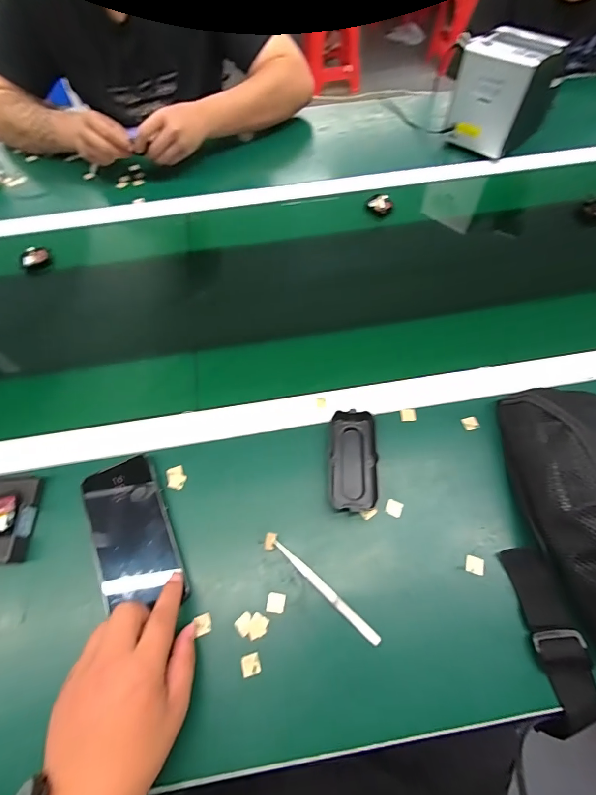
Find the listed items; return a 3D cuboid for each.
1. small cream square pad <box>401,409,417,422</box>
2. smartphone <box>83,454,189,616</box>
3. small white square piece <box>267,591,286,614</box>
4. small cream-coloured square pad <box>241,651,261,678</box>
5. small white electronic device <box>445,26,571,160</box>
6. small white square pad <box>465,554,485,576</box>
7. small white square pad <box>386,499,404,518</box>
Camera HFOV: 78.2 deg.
[{"bbox_3d":[0.135,0.021,0.448,0.019,0.004,0.015,-5,61,-1],"label":"small cream square pad"},{"bbox_3d":[-0.175,0.137,0.384,0.076,0.008,0.145,-21,67,-12],"label":"smartphone"},{"bbox_3d":[-0.021,0.201,0.358,0.018,0.004,0.017,8,62,6],"label":"small white square piece"},{"bbox_3d":[-0.043,0.245,0.335,0.017,0.004,0.016,-15,62,-6],"label":"small cream-coloured square pad"},{"bbox_3d":[0.375,-0.557,0.668,0.138,0.134,0.141,38,69,20],"label":"small white electronic device"},{"bbox_3d":[0.179,0.169,0.370,0.018,0.004,0.016,16,63,10],"label":"small white square pad"},{"bbox_3d":[0.105,0.121,0.399,0.017,0.004,0.017,21,64,13],"label":"small white square pad"}]

